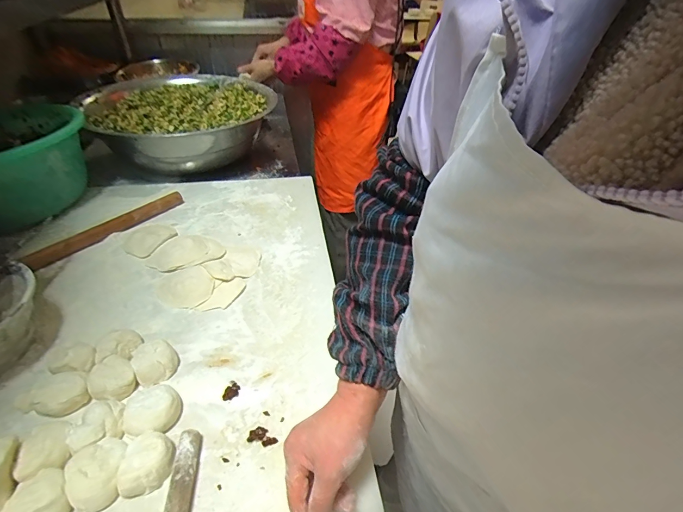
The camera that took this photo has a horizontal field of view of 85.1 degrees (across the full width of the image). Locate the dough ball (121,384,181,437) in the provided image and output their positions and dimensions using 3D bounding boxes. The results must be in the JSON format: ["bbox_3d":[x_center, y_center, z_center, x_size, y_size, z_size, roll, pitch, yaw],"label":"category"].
[{"bbox_3d":[-0.218,0.175,0.423,0.057,0.031,0.056,2,40,-1],"label":"dough ball"}]

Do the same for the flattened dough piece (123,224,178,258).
[{"bbox_3d":[-0.352,-0.032,0.682,0.083,0.017,0.085,2,40,-1],"label":"flattened dough piece"}]

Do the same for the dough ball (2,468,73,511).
[{"bbox_3d":[-0.283,0.233,0.345,0.049,0.032,0.055,-24,47,-28],"label":"dough ball"}]

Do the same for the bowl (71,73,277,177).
[{"bbox_3d":[-0.404,-0.358,0.995,0.455,0.142,0.455,2,40,-1],"label":"bowl"}]

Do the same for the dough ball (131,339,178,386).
[{"bbox_3d":[-0.237,0.134,0.473,0.048,0.029,0.051,2,40,-1],"label":"dough ball"}]

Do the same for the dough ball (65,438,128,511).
[{"bbox_3d":[-0.242,0.215,0.369,0.044,0.033,0.061,-7,41,-12],"label":"dough ball"}]

